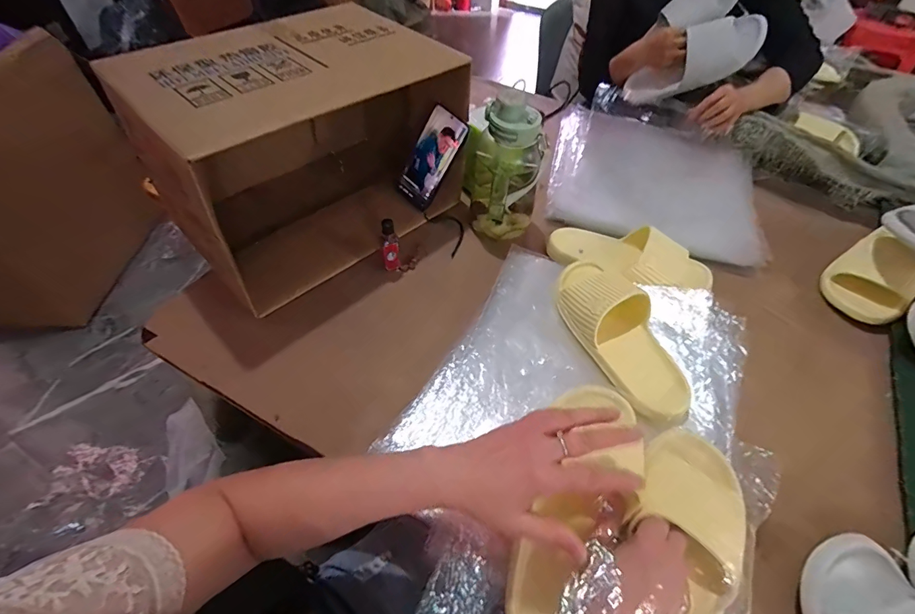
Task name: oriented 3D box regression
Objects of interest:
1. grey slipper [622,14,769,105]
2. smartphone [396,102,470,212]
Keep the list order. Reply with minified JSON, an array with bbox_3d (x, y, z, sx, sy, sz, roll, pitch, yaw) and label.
[{"bbox_3d":[0.485,-0.514,0.895,0.242,0.090,0.084,-20,44,30],"label":"grey slipper"},{"bbox_3d":[-0.044,-0.241,0.687,0.076,0.158,0.015,40,32,13],"label":"smartphone"}]

